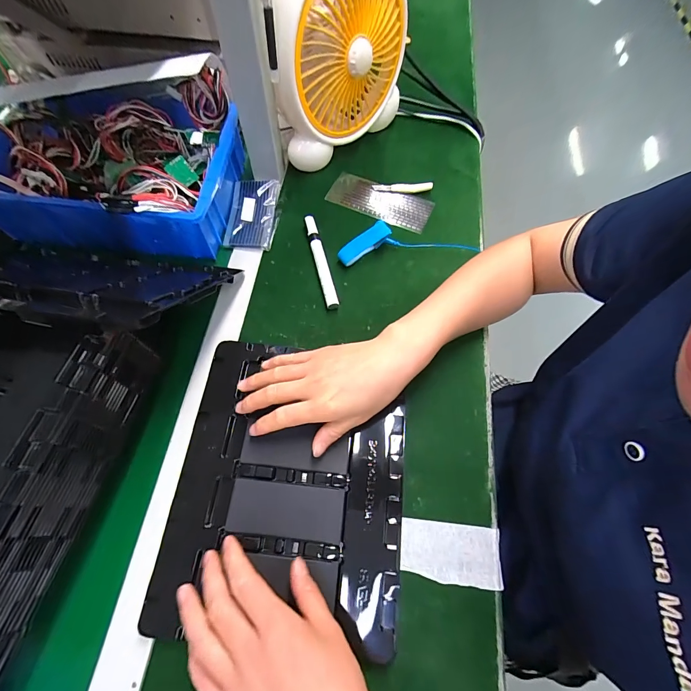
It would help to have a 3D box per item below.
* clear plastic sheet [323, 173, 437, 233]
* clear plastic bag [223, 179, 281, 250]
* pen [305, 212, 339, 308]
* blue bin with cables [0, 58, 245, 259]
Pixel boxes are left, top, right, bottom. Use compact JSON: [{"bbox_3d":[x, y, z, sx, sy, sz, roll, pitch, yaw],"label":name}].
[{"bbox_3d":[0.051,-0.214,0.511,0.152,0.009,0.067,24,67,8],"label":"clear plastic sheet"},{"bbox_3d":[-0.129,-0.183,0.475,0.064,0.021,0.107,5,66,-1],"label":"clear plastic bag"},{"bbox_3d":[-0.033,-0.113,0.450,0.015,0.016,0.142,-12,67,-8],"label":"pen"},{"bbox_3d":[-0.291,-0.234,0.439,0.287,0.112,0.203,9,66,1],"label":"blue bin with cables"}]

